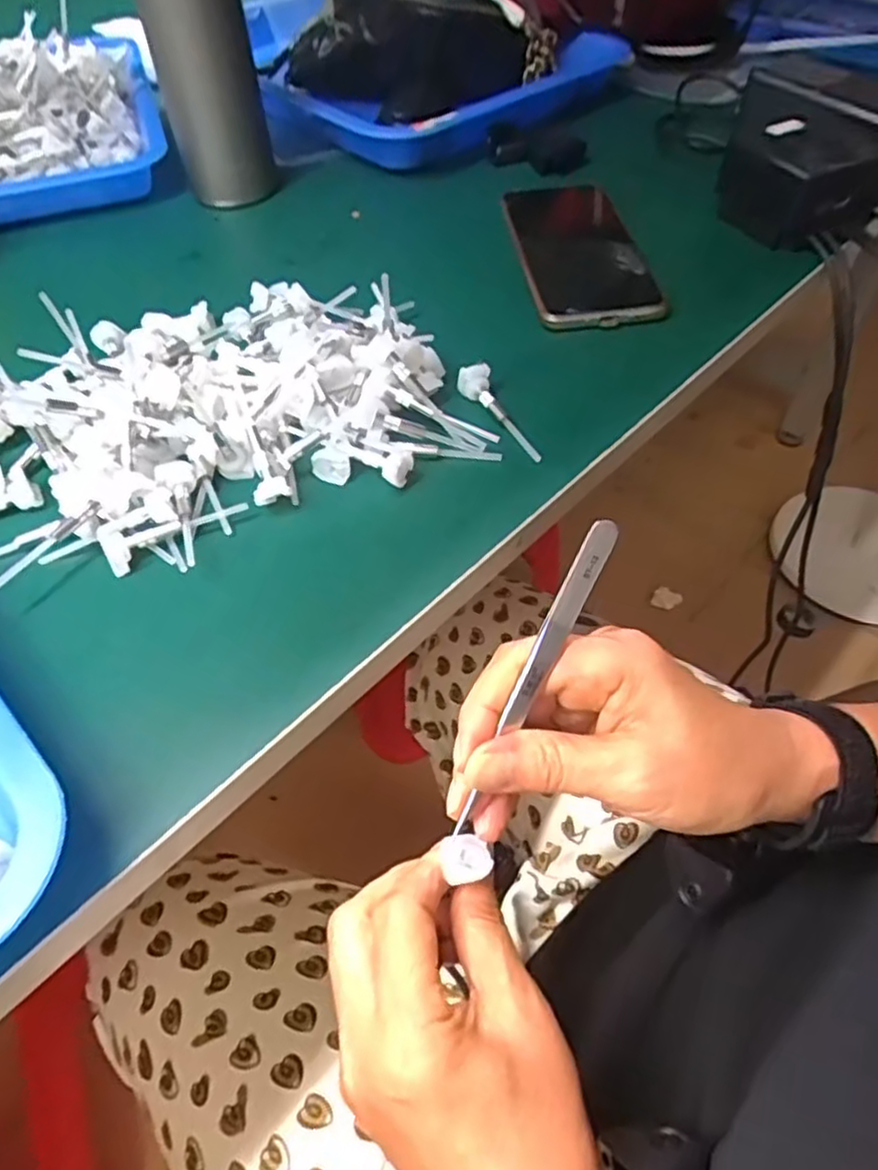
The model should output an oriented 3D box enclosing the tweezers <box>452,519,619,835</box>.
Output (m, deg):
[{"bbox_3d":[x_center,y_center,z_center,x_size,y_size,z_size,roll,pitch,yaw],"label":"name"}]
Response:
[{"bbox_3d":[0.033,0.035,0.253,0.010,0.007,0.124,27,99,20],"label":"tweezers"}]

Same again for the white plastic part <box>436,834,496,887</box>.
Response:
[{"bbox_3d":[0.010,0.102,0.266,0.018,0.004,0.016,-21,55,-14],"label":"white plastic part"}]

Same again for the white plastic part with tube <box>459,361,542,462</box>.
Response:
[{"bbox_3d":[0.031,-0.090,0.367,0.015,0.019,0.065,-22,55,-15],"label":"white plastic part with tube"}]

